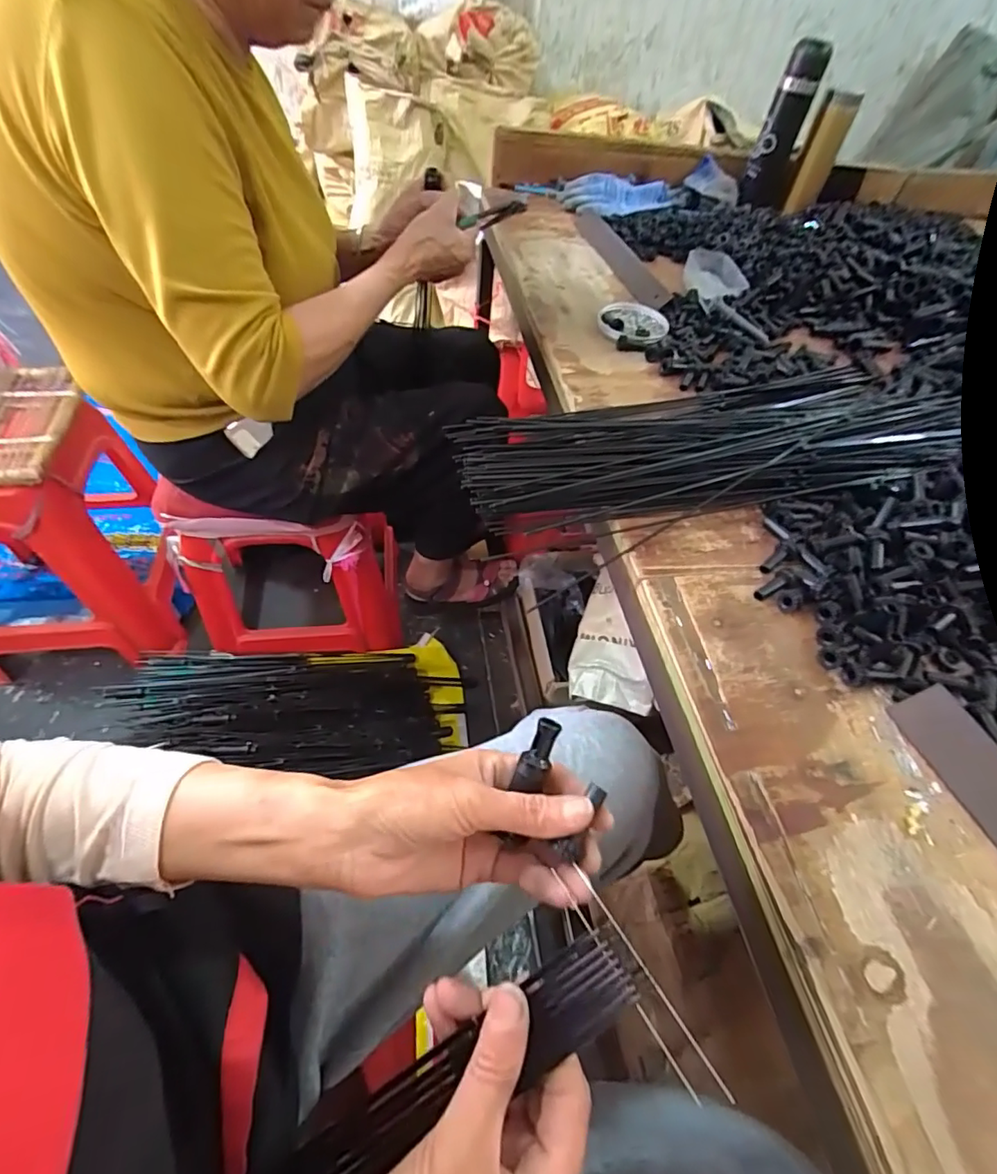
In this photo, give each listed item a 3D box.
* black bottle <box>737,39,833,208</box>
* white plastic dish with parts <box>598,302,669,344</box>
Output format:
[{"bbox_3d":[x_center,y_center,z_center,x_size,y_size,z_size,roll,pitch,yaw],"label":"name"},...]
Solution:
[{"bbox_3d":[0.492,-0.794,0.932,0.069,0.222,0.060,25,55,11],"label":"black bottle"},{"bbox_3d":[0.175,-0.346,0.693,0.086,0.008,0.093,1,54,-1],"label":"white plastic dish with parts"}]

